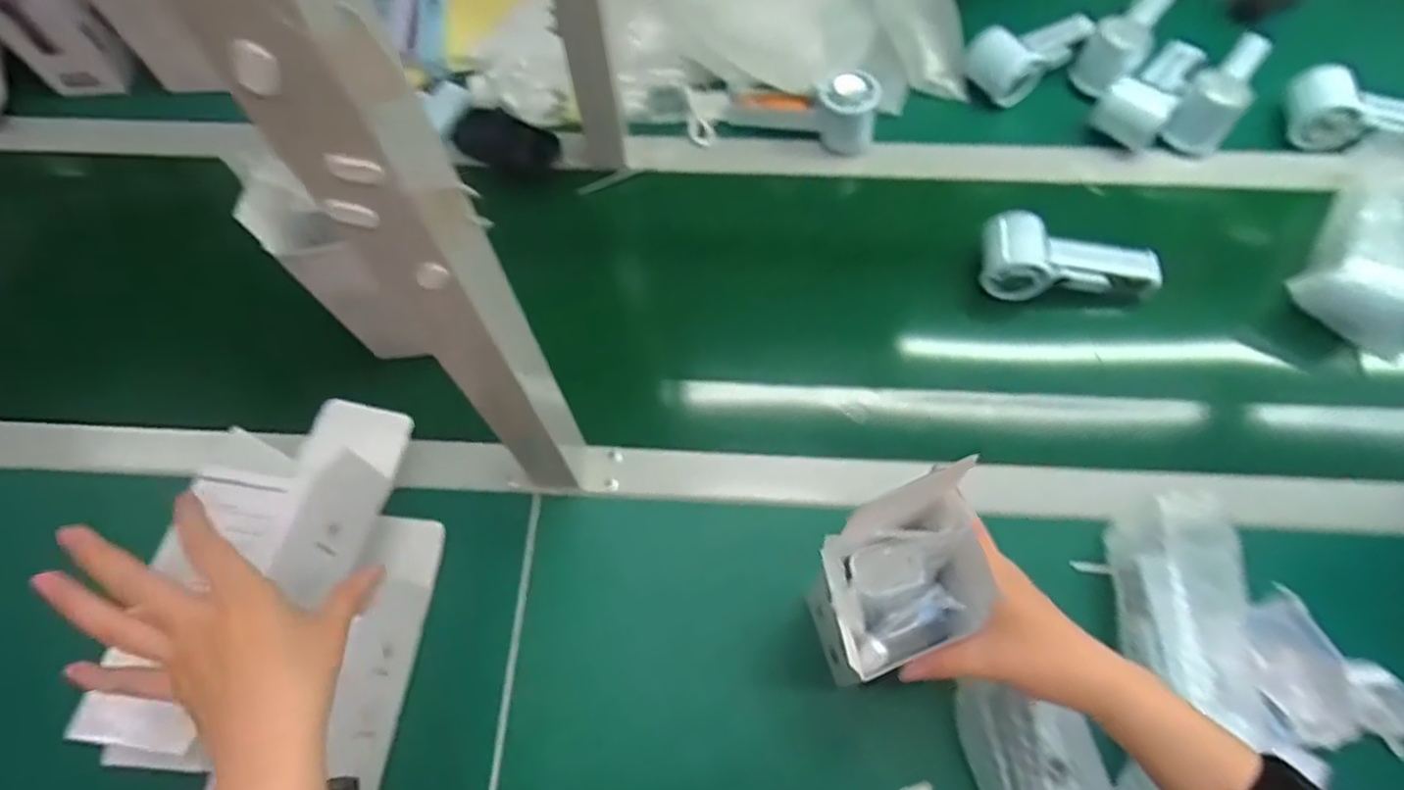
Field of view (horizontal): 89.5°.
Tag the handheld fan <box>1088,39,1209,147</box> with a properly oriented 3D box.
[{"bbox_3d":[0.456,-0.318,0.713,0.063,0.038,0.146,35,72,15],"label":"handheld fan"}]

